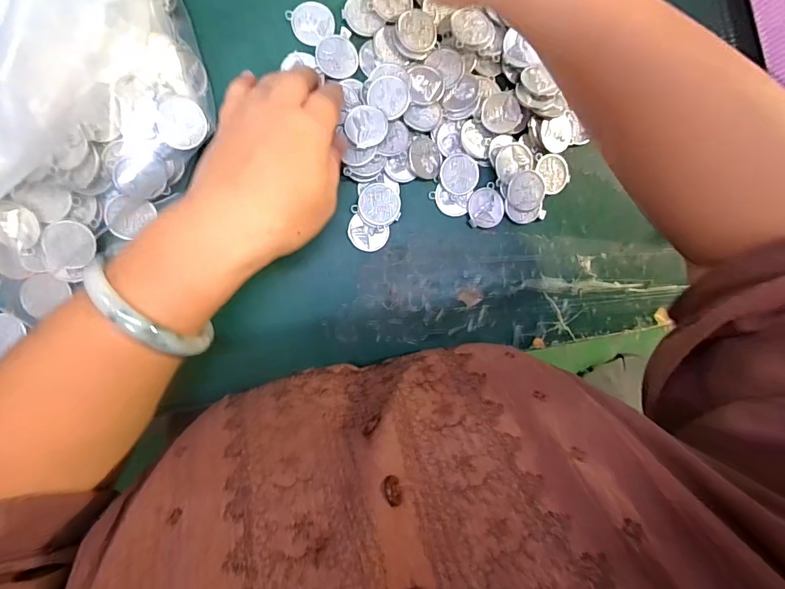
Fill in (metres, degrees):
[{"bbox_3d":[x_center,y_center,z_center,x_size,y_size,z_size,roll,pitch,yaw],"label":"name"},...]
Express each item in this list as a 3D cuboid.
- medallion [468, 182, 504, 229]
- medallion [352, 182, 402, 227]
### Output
[{"bbox_3d":[0.070,-0.066,0.322,0.028,0.004,0.032,-9,93,-9],"label":"medallion"},{"bbox_3d":[-0.009,-0.064,0.307,0.030,0.006,0.031,0,90,-8],"label":"medallion"}]

